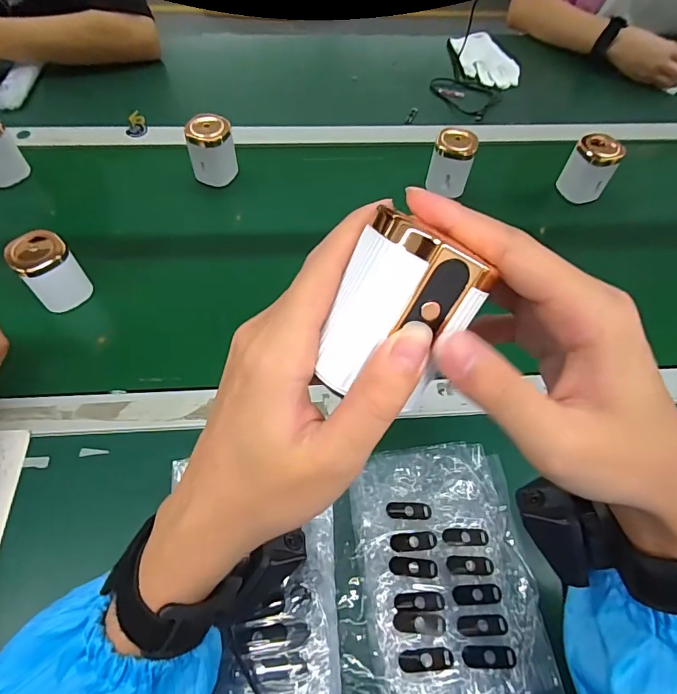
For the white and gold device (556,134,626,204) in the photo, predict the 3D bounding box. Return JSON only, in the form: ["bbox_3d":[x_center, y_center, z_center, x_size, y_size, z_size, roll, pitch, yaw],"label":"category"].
[{"bbox_3d":[0.349,-0.248,0.637,0.061,0.075,0.049,29,63,14],"label":"white and gold device"}]

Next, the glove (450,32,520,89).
[{"bbox_3d":[0.267,-0.526,0.835,0.094,0.017,0.151,-9,60,-7],"label":"glove"}]

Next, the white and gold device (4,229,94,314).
[{"bbox_3d":[-0.318,-0.087,0.504,0.053,0.087,0.048,-37,67,-21],"label":"white and gold device"}]

